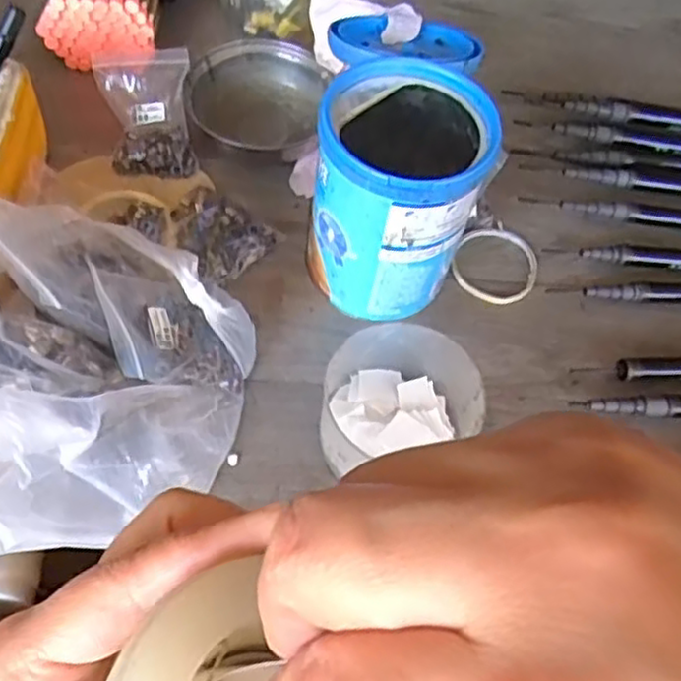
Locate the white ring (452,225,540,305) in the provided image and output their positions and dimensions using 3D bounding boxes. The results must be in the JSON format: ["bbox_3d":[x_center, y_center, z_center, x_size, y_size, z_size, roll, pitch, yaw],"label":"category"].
[{"bbox_3d":[0.145,-0.071,0.659,0.081,0.004,0.085,2,59,-3],"label":"white ring"}]

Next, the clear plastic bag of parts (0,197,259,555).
[{"bbox_3d":[-0.179,0.014,0.486,0.221,0.164,0.243,1,59,-3],"label":"clear plastic bag of parts"}]

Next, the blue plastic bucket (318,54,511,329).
[{"bbox_3d":[0.046,-0.116,0.577,0.129,0.172,0.138,14,59,4],"label":"blue plastic bucket"}]

